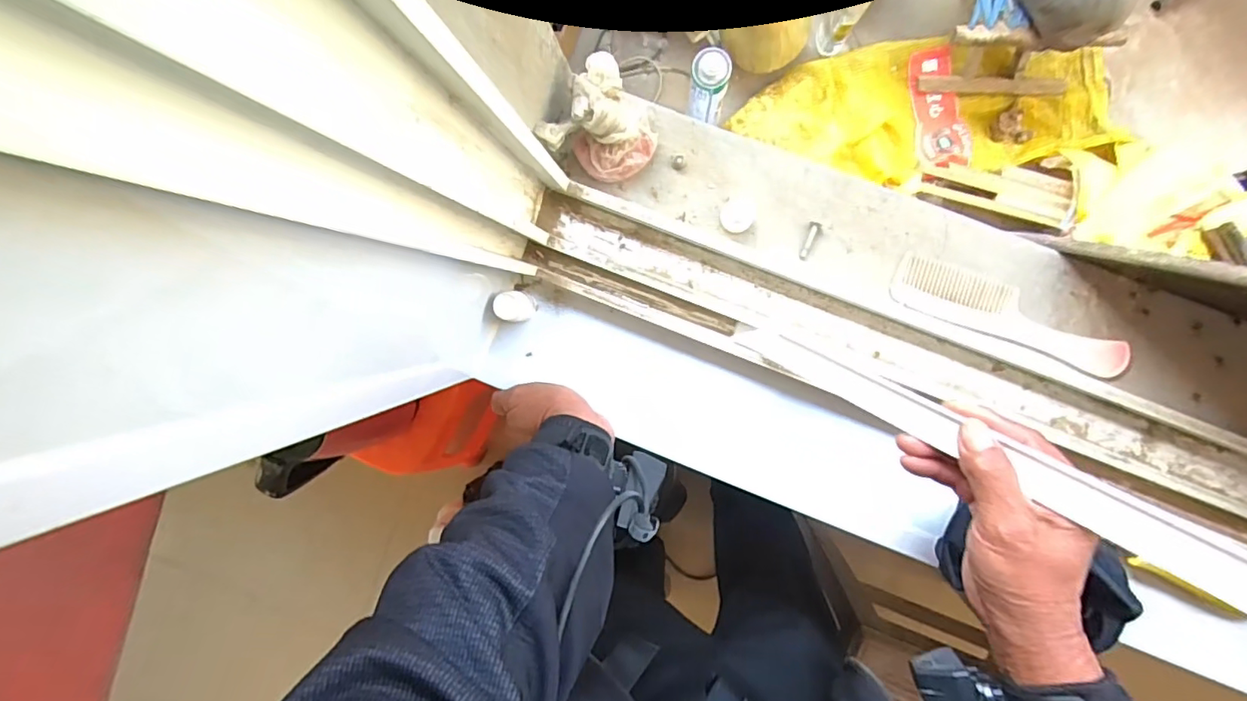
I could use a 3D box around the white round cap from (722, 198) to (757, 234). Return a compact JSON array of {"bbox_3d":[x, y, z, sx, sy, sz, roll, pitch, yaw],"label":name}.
[{"bbox_3d":[0.102,-0.119,0.488,0.028,0.011,0.031,42,97,1],"label":"white round cap"}]

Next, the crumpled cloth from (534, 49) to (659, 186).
[{"bbox_3d":[-0.013,-0.189,0.469,0.077,0.051,0.082,38,97,1],"label":"crumpled cloth"}]

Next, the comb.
[{"bbox_3d":[0.333,-0.031,0.479,0.202,0.007,0.045,21,96,3],"label":"comb"}]

